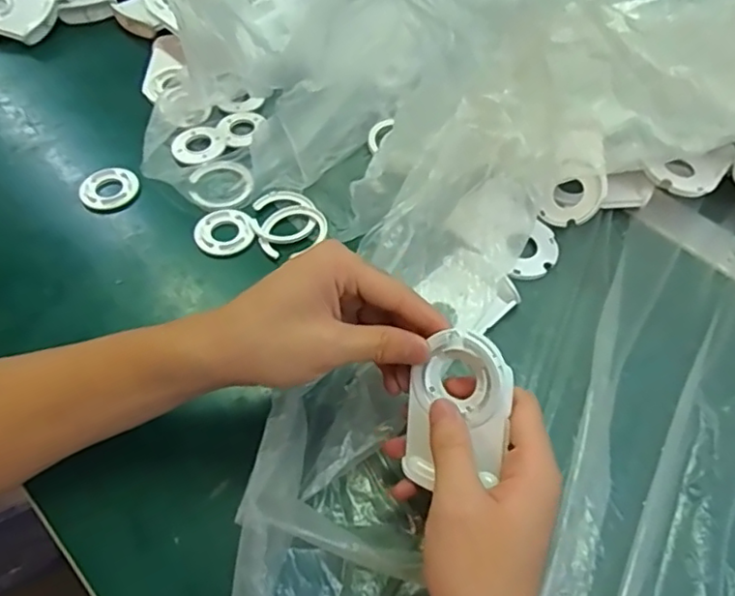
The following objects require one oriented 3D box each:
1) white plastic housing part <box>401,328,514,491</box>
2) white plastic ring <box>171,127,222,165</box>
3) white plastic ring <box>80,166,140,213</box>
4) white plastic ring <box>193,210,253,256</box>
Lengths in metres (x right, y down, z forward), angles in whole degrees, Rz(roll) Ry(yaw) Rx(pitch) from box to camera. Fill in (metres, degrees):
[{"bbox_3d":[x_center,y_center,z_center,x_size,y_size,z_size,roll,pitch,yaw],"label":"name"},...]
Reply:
[{"bbox_3d":[0.046,0.058,0.322,0.057,0.008,0.082,6,93,34],"label":"white plastic housing part"},{"bbox_3d":[-0.143,-0.128,0.511,0.040,0.004,0.038,0,55,-1],"label":"white plastic ring"},{"bbox_3d":[-0.205,-0.087,0.485,0.041,0.006,0.044,0,55,-1],"label":"white plastic ring"},{"bbox_3d":[-0.109,-0.050,0.463,0.041,0.004,0.040,-1,57,1],"label":"white plastic ring"}]

